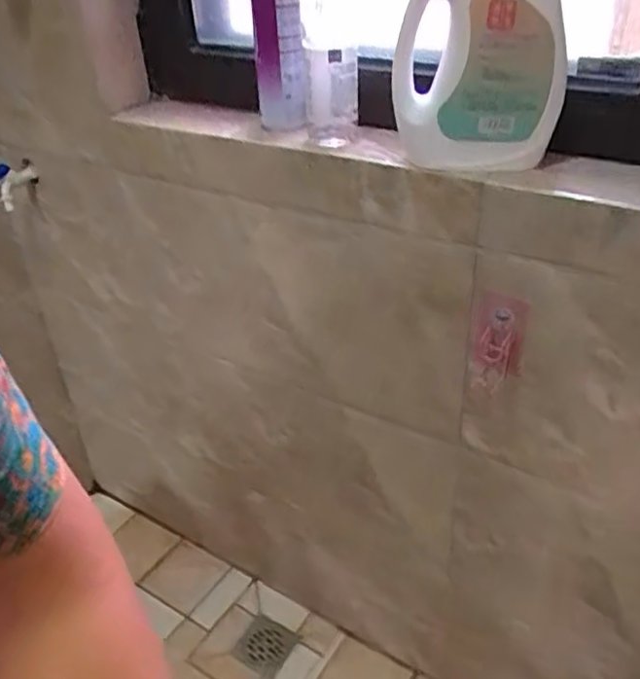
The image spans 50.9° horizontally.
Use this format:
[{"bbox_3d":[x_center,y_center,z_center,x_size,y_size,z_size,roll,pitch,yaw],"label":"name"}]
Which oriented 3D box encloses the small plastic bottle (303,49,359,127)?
[{"bbox_3d":[0.014,-0.303,0.813,0.065,0.093,0.054,-4,34,1],"label":"small plastic bottle"}]

